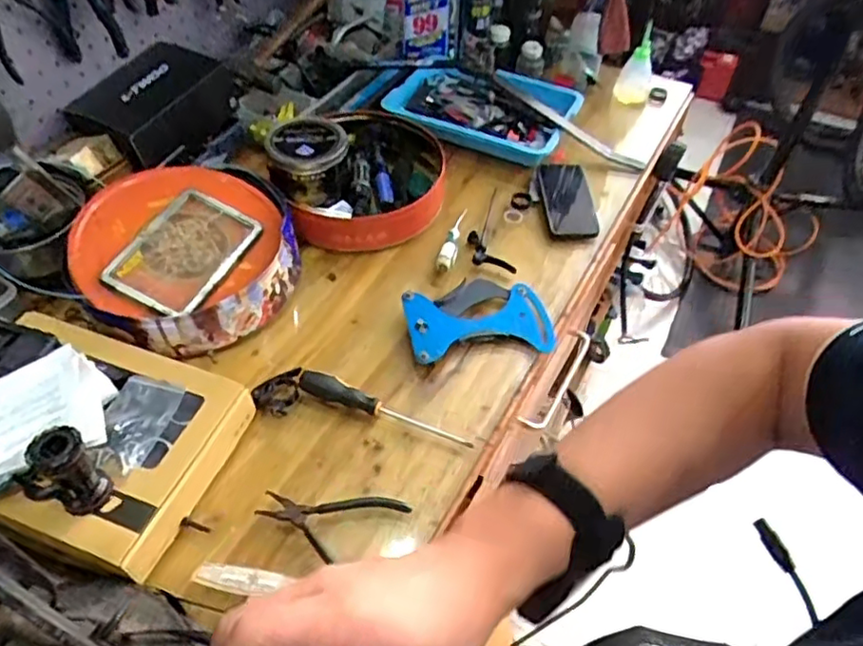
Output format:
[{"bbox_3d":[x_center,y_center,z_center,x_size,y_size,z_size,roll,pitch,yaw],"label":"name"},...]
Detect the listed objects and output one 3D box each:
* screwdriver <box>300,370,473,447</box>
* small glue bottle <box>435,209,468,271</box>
[{"bbox_3d":[-0.057,0.103,0.747,0.214,0.034,0.026,18,52,13],"label":"screwdriver"},{"bbox_3d":[0.033,-0.131,0.942,0.026,0.021,0.129,9,50,7],"label":"small glue bottle"}]

